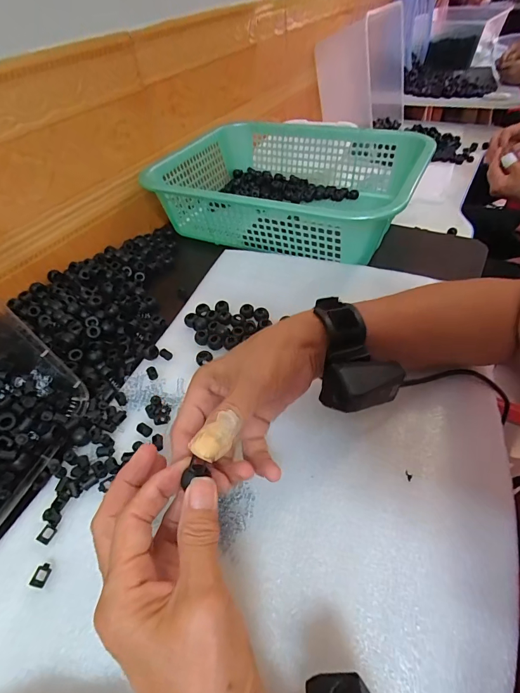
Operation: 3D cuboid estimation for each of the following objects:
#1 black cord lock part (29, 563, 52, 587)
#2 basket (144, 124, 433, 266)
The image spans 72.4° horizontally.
[{"bbox_3d":[-0.157,0.165,0.256,0.008,0.006,0.015,7,48,9],"label":"black cord lock part"},{"bbox_3d":[0.043,-0.255,0.552,0.377,0.089,0.300,18,53,21],"label":"basket"}]

